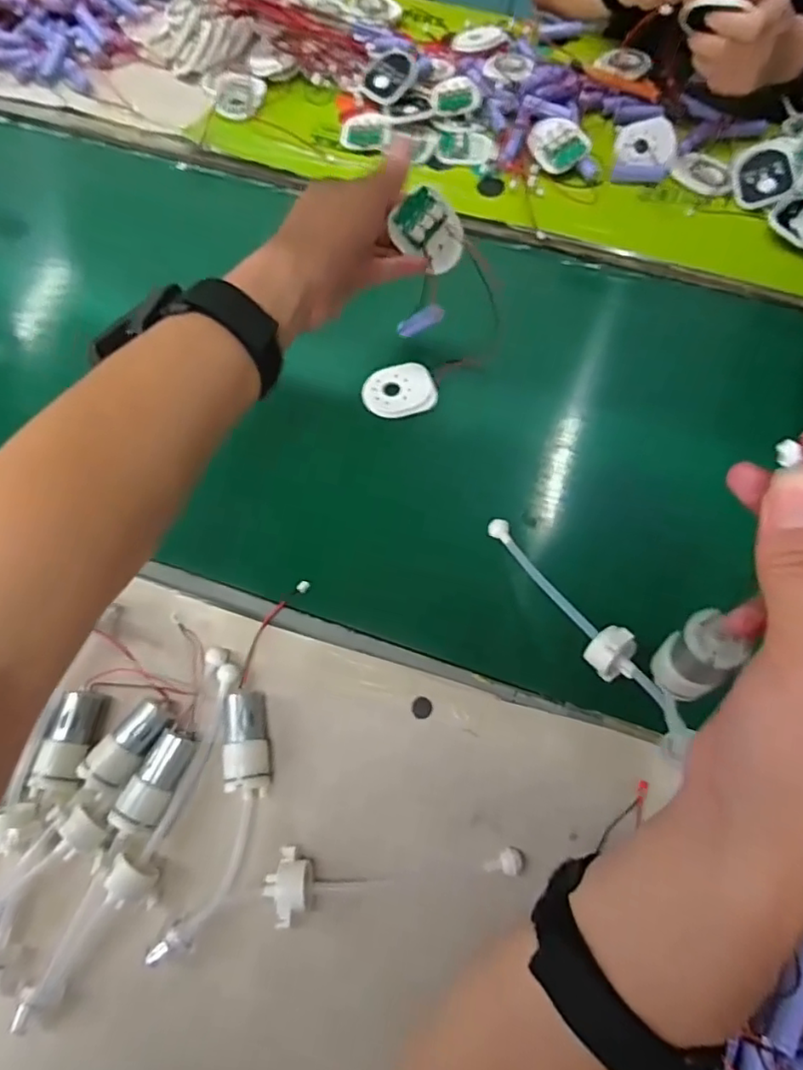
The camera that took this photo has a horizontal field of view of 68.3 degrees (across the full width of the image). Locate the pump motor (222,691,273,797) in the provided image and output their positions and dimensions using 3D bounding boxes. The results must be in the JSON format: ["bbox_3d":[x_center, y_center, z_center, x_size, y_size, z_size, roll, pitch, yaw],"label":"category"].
[{"bbox_3d":[-0.096,0.130,0.366,0.025,0.020,0.059,-9,67,-2],"label":"pump motor"}]

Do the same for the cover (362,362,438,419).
[{"bbox_3d":[-0.002,-0.118,0.488,0.058,0.017,0.044,-15,67,-4],"label":"cover"}]

